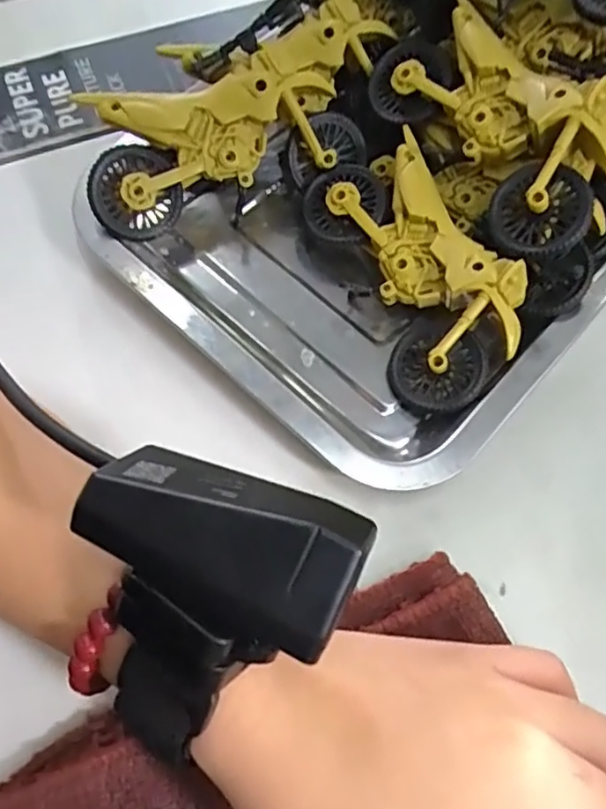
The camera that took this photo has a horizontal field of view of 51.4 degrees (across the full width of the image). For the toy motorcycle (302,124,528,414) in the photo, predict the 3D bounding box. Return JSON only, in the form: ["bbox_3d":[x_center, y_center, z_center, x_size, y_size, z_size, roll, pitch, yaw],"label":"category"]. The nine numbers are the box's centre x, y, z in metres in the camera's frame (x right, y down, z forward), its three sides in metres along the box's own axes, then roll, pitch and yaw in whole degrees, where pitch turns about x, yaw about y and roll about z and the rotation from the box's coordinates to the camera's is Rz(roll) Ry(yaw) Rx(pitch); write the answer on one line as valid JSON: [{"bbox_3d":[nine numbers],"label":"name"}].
[{"bbox_3d":[0.048,-0.056,0.265,0.057,0.030,0.113,-23,70,-11],"label":"toy motorcycle"}]

